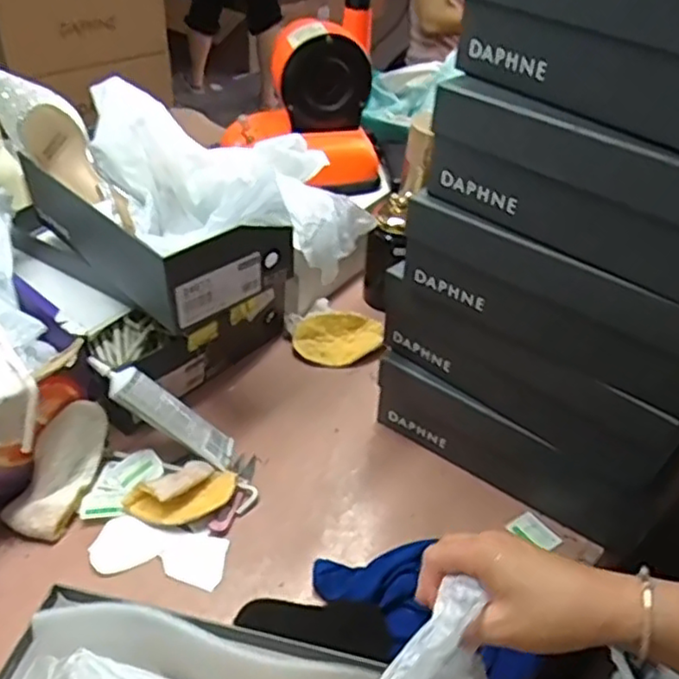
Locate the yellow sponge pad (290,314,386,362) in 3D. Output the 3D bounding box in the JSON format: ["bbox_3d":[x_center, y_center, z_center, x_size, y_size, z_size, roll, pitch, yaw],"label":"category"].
[{"bbox_3d":[0.000,-0.002,0.873,0.113,0.018,0.067,-6,62,-9],"label":"yellow sponge pad"}]

